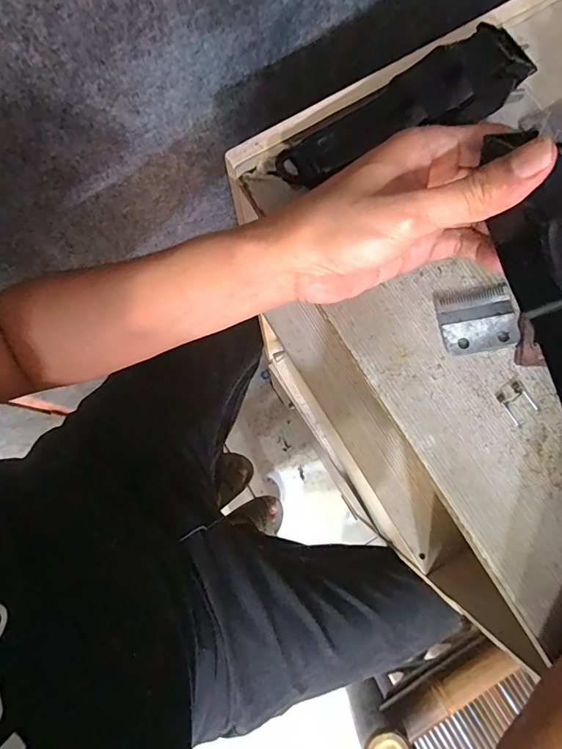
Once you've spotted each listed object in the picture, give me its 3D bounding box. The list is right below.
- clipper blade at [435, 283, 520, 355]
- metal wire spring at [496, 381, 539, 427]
[{"bbox_3d":[0.123,-0.035,0.275,0.045,0.007,0.040,-9,79,-2],"label":"clipper blade"},{"bbox_3d":[0.143,0.016,0.265,0.017,0.004,0.023,-31,81,-6],"label":"metal wire spring"}]

